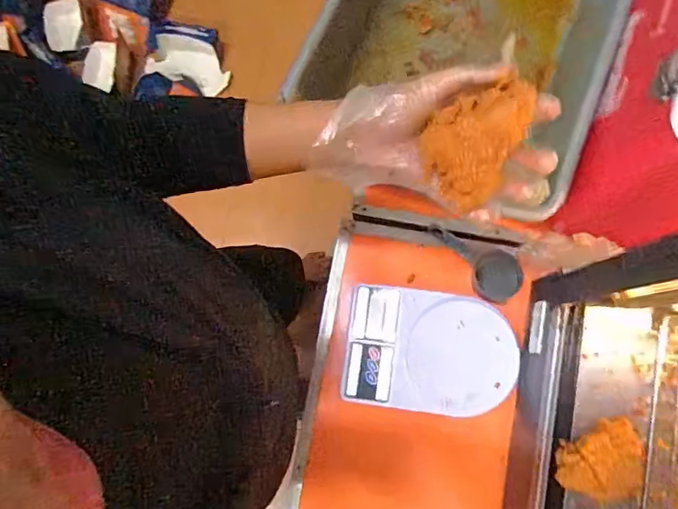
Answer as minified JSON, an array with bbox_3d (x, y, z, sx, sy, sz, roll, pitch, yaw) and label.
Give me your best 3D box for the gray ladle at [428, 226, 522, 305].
[{"bbox_3d":[0.180,0.003,0.685,0.059,0.027,0.135,-41,81,-7],"label":"gray ladle"}]

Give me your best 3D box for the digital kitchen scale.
[{"bbox_3d":[0.115,0.123,0.663,0.208,0.035,0.151,7,79,3],"label":"digital kitchen scale"}]

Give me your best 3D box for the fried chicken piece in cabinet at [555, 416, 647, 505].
[{"bbox_3d":[0.255,0.208,0.511,0.084,0.052,0.068,-23,79,-3],"label":"fried chicken piece in cabinet"}]

